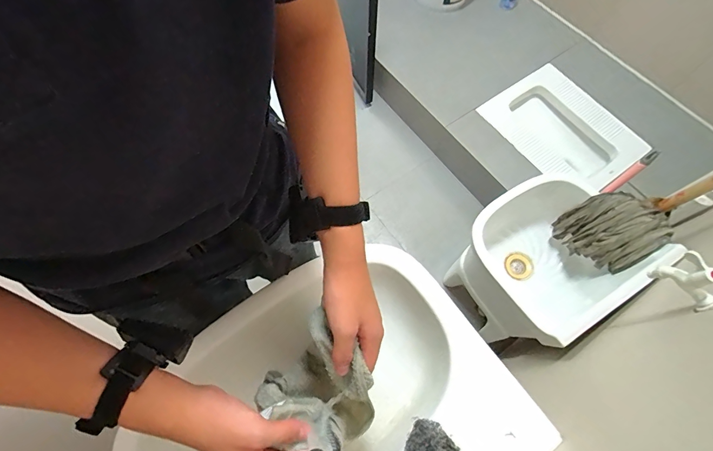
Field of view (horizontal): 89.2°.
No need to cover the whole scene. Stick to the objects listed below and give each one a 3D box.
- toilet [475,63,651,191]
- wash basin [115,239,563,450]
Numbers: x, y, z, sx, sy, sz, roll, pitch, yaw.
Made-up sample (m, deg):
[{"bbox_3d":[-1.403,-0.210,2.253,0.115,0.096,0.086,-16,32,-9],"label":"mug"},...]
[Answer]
[{"bbox_3d":[0.859,-0.403,1.512,0.372,0.143,0.558,-36,71,-13],"label":"toilet"},{"bbox_3d":[-0.039,0.333,0.590,0.553,0.141,0.396,-34,70,-12],"label":"wash basin"}]

